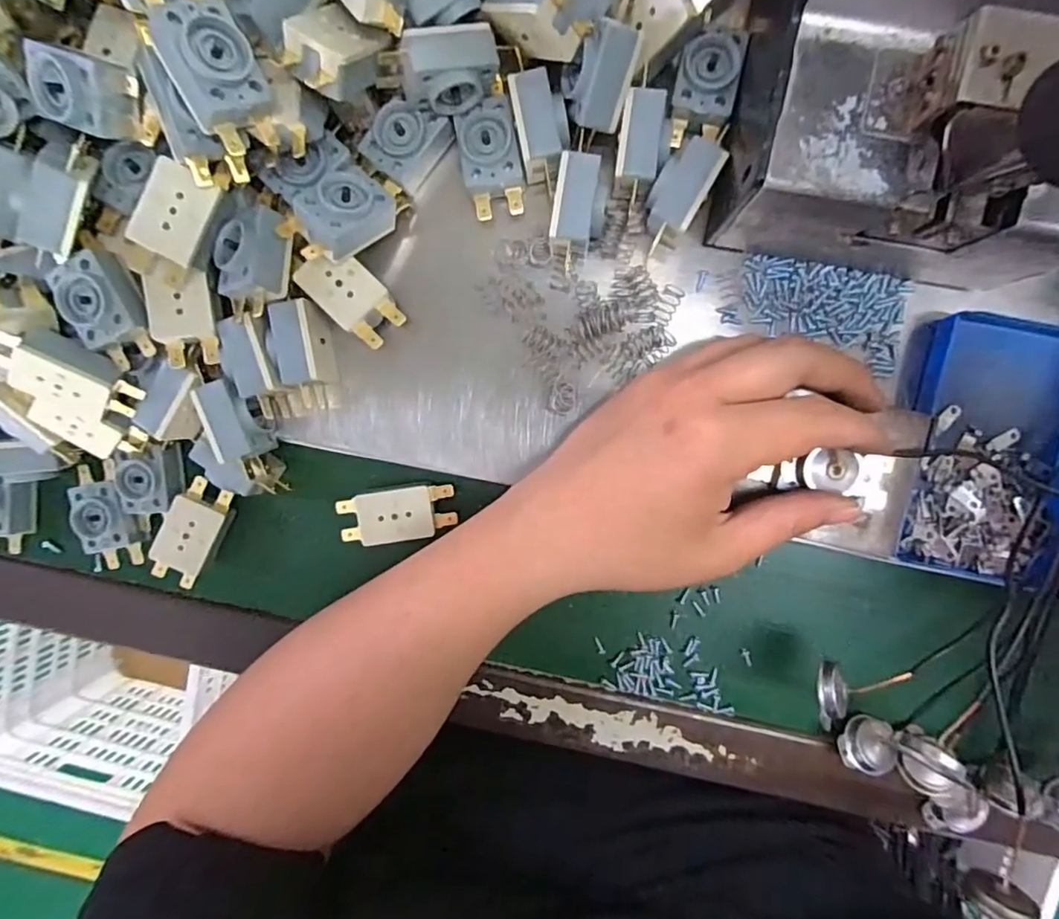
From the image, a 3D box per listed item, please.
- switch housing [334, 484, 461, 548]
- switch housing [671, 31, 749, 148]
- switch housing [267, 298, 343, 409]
[{"bbox_3d":[-0.068,0.028,0.298,0.056,0.016,0.027,-7,96,6],"label":"switch housing"},{"bbox_3d":[0.077,-0.161,0.252,0.026,0.014,0.041,10,97,4],"label":"switch housing"},{"bbox_3d":[-0.107,-0.049,0.275,0.020,0.028,0.047,-1,96,5],"label":"switch housing"}]

